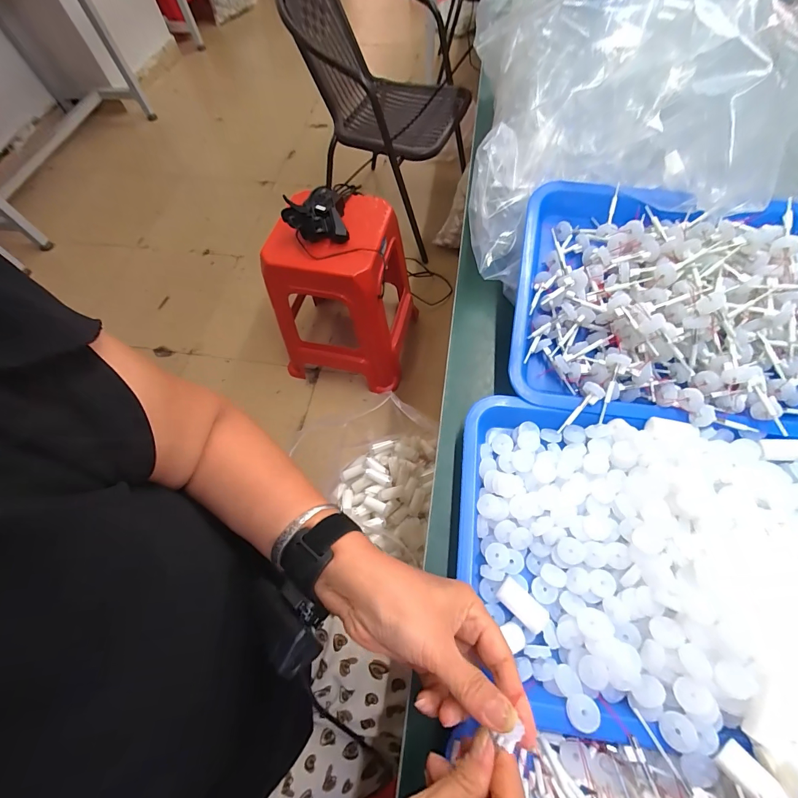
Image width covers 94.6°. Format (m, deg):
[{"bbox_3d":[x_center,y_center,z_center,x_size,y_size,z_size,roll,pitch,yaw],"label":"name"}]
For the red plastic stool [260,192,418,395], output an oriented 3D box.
[{"bbox_3d":[-0.168,-0.322,1.128,0.367,0.479,0.371,7,64,7],"label":"red plastic stool"}]

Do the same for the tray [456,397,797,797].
[{"bbox_3d":[0.205,0.130,0.301,0.315,0.051,0.253,9,64,8],"label":"tray"}]

